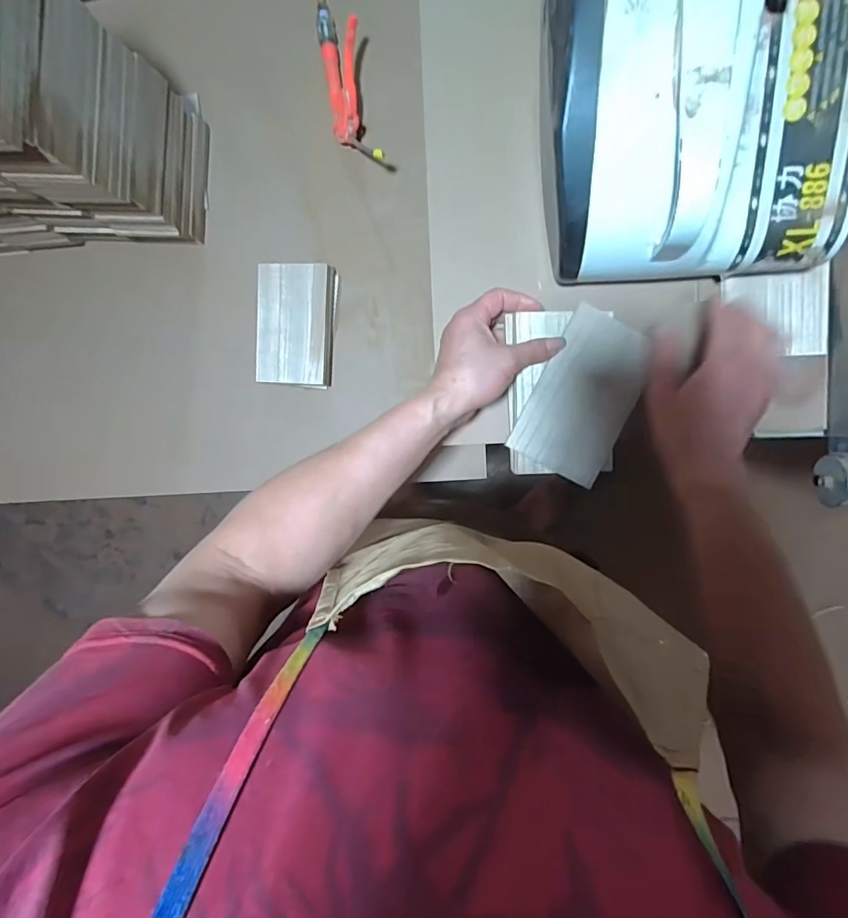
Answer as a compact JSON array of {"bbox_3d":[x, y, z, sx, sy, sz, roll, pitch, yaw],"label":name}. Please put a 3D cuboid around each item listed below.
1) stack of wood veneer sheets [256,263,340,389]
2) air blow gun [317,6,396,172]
[{"bbox_3d":[-0.178,-0.182,0.672,0.100,0.042,0.159,5,93,8],"label":"stack of wood veneer sheets"},{"bbox_3d":[-0.103,-0.497,0.631,0.067,0.060,0.232,-13,91,9],"label":"air blow gun"}]

